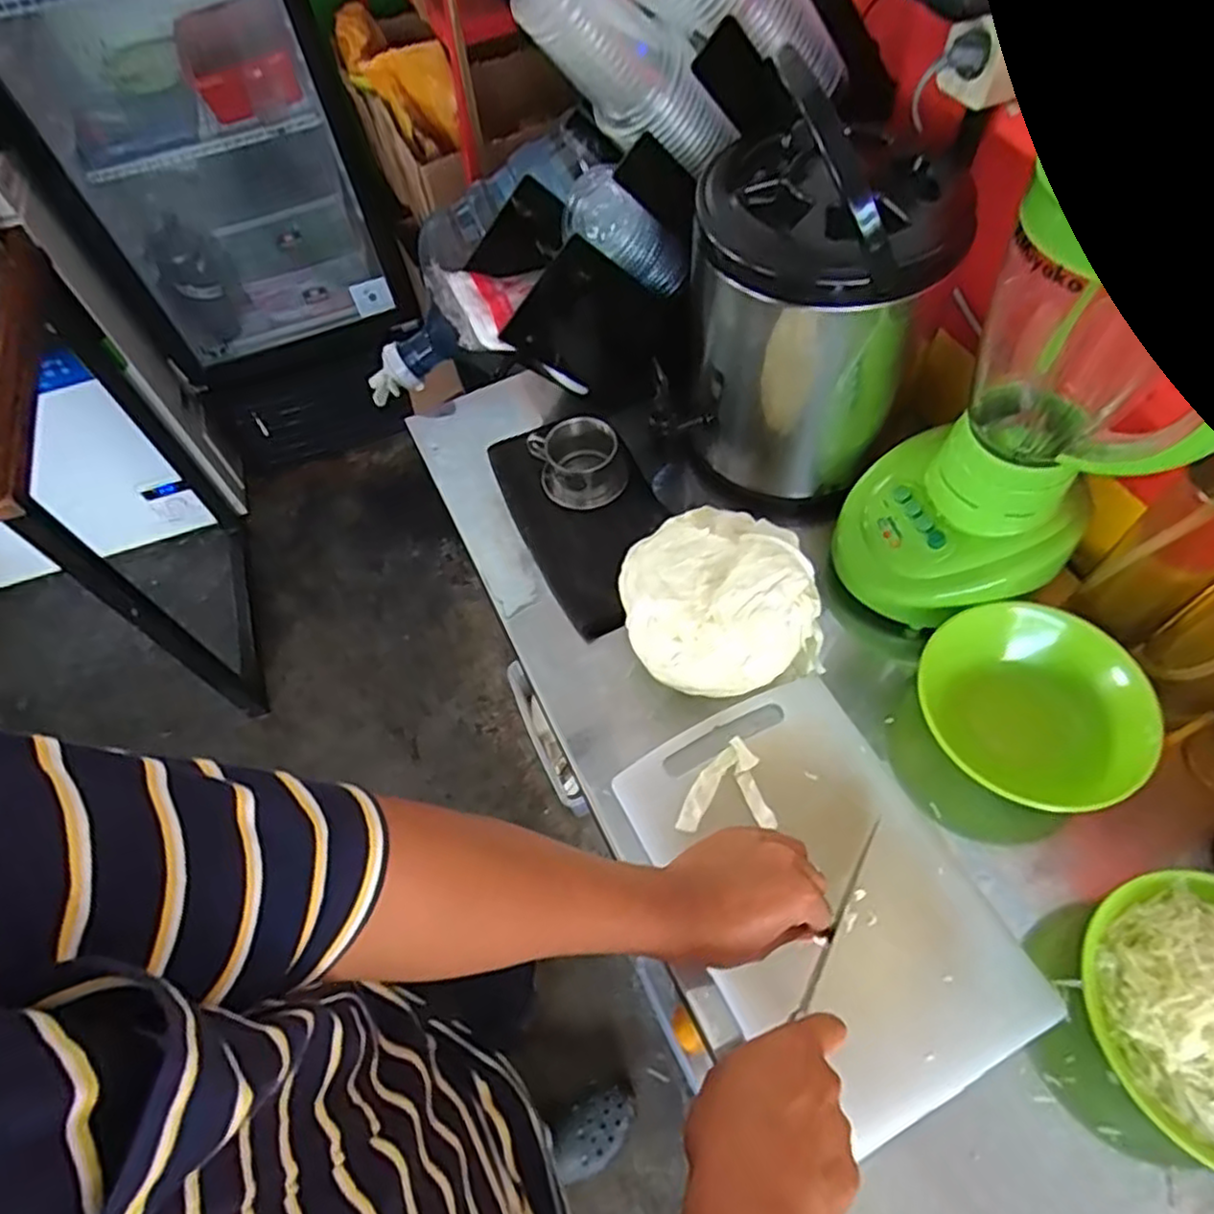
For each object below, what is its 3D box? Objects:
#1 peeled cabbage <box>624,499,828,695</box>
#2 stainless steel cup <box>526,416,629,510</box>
[{"bbox_3d":[0.095,-0.005,0.626,0.154,0.099,0.156,-15,59,-5],"label":"peeled cabbage"},{"bbox_3d":[-0.030,-0.155,0.748,0.094,0.059,0.078,-8,59,-1],"label":"stainless steel cup"}]

